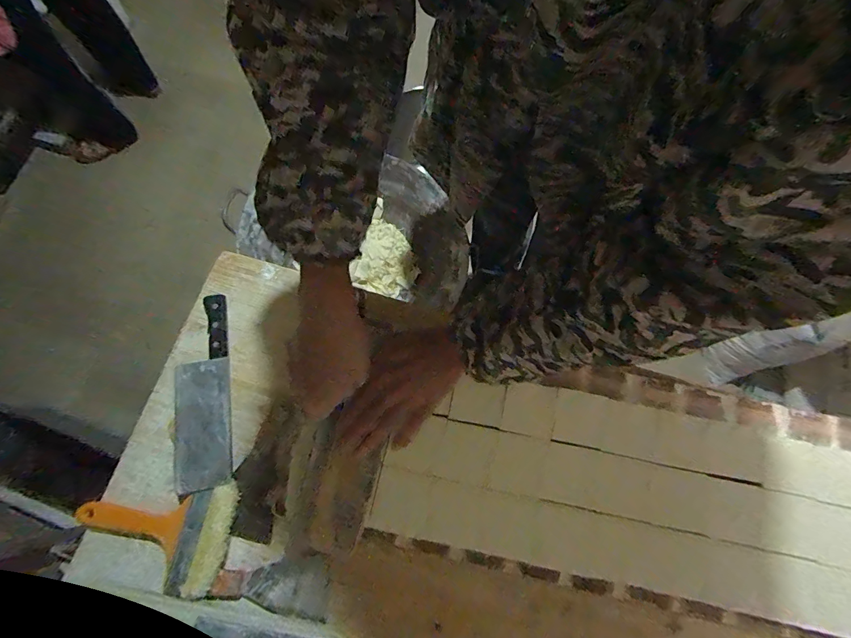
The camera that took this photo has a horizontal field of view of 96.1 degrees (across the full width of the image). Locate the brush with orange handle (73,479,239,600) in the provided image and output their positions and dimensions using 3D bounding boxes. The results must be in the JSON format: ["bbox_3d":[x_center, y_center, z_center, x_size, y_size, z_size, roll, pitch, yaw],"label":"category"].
[{"bbox_3d":[-0.349,0.264,0.488,0.200,0.018,0.126,10,75,4],"label":"brush with orange handle"}]

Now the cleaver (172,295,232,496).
[{"bbox_3d":[-0.318,0.097,0.541,0.076,0.017,0.263,-11,74,-2],"label":"cleaver"}]

